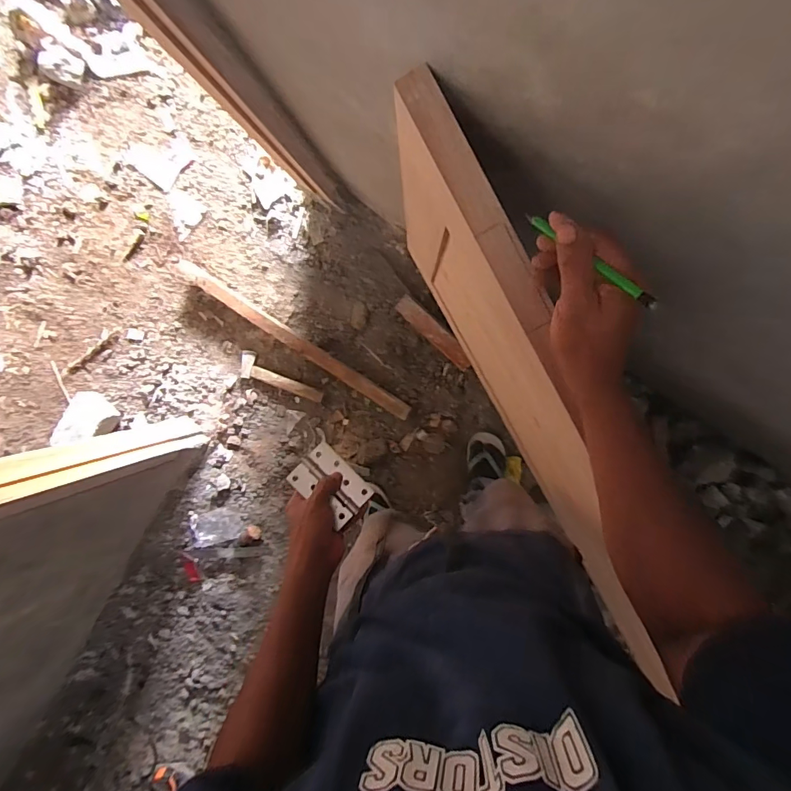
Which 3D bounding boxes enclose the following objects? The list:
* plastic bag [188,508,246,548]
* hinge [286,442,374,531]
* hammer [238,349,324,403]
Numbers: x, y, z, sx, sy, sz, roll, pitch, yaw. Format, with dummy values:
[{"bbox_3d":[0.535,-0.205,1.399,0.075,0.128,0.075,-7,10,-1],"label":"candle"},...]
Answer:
[{"bbox_3d":[-0.583,0.427,1.464,0.178,0.065,0.119,-5,95,3],"label":"plastic bag"},{"bbox_3d":[-0.088,0.122,0.611,0.102,0.008,0.070,42,81,11],"label":"hinge"},{"bbox_3d":[-0.355,-0.058,1.419,0.273,0.029,0.083,20,97,7],"label":"hammer"}]

